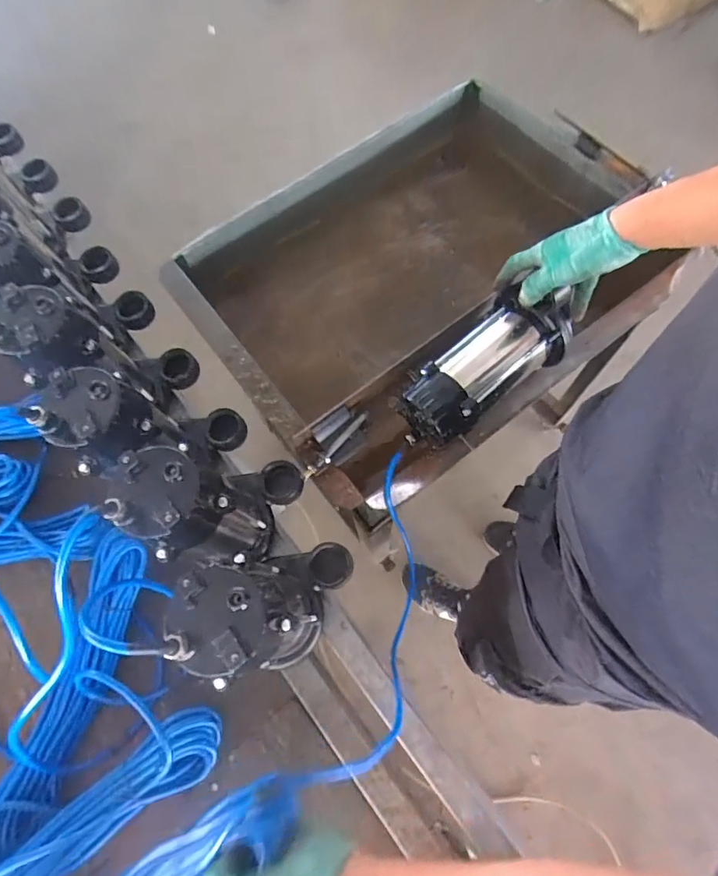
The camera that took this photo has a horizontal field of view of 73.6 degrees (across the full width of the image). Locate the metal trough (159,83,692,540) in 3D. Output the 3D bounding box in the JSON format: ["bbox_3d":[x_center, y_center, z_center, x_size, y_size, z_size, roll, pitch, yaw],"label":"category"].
[{"bbox_3d":[0.136,-0.294,0.885,0.806,0.218,0.591,-36,71,-10],"label":"metal trough"}]

